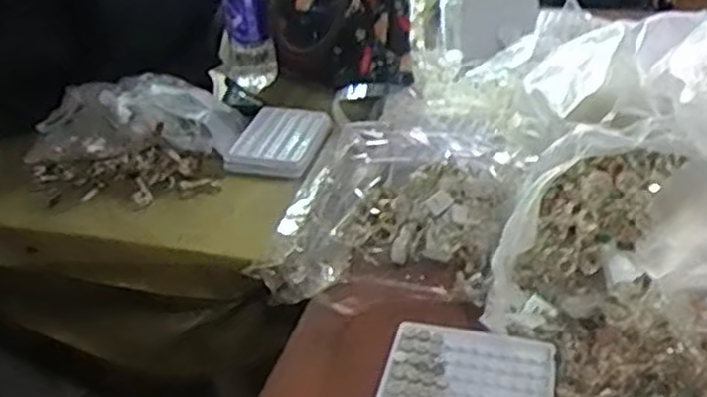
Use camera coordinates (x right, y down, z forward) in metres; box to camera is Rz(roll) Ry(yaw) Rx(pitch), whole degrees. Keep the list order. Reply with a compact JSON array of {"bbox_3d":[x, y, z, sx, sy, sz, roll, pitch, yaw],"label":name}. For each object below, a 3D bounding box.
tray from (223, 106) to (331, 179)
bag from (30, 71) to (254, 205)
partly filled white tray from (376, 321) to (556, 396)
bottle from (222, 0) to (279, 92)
[{"bbox_3d":[-0.084,-0.071,0.915,0.106,0.029,0.126,7,35,16],"label":"tray"},{"bbox_3d":[-0.278,-0.074,0.889,0.261,0.088,0.171,0,33,6],"label":"bag"},{"bbox_3d":[0.092,0.147,0.600,0.131,0.018,0.110,5,34,13],"label":"partly filled white tray"},{"bbox_3d":[-0.154,-0.262,1.061,0.072,0.234,0.063,-8,33,-7],"label":"bottle"}]

